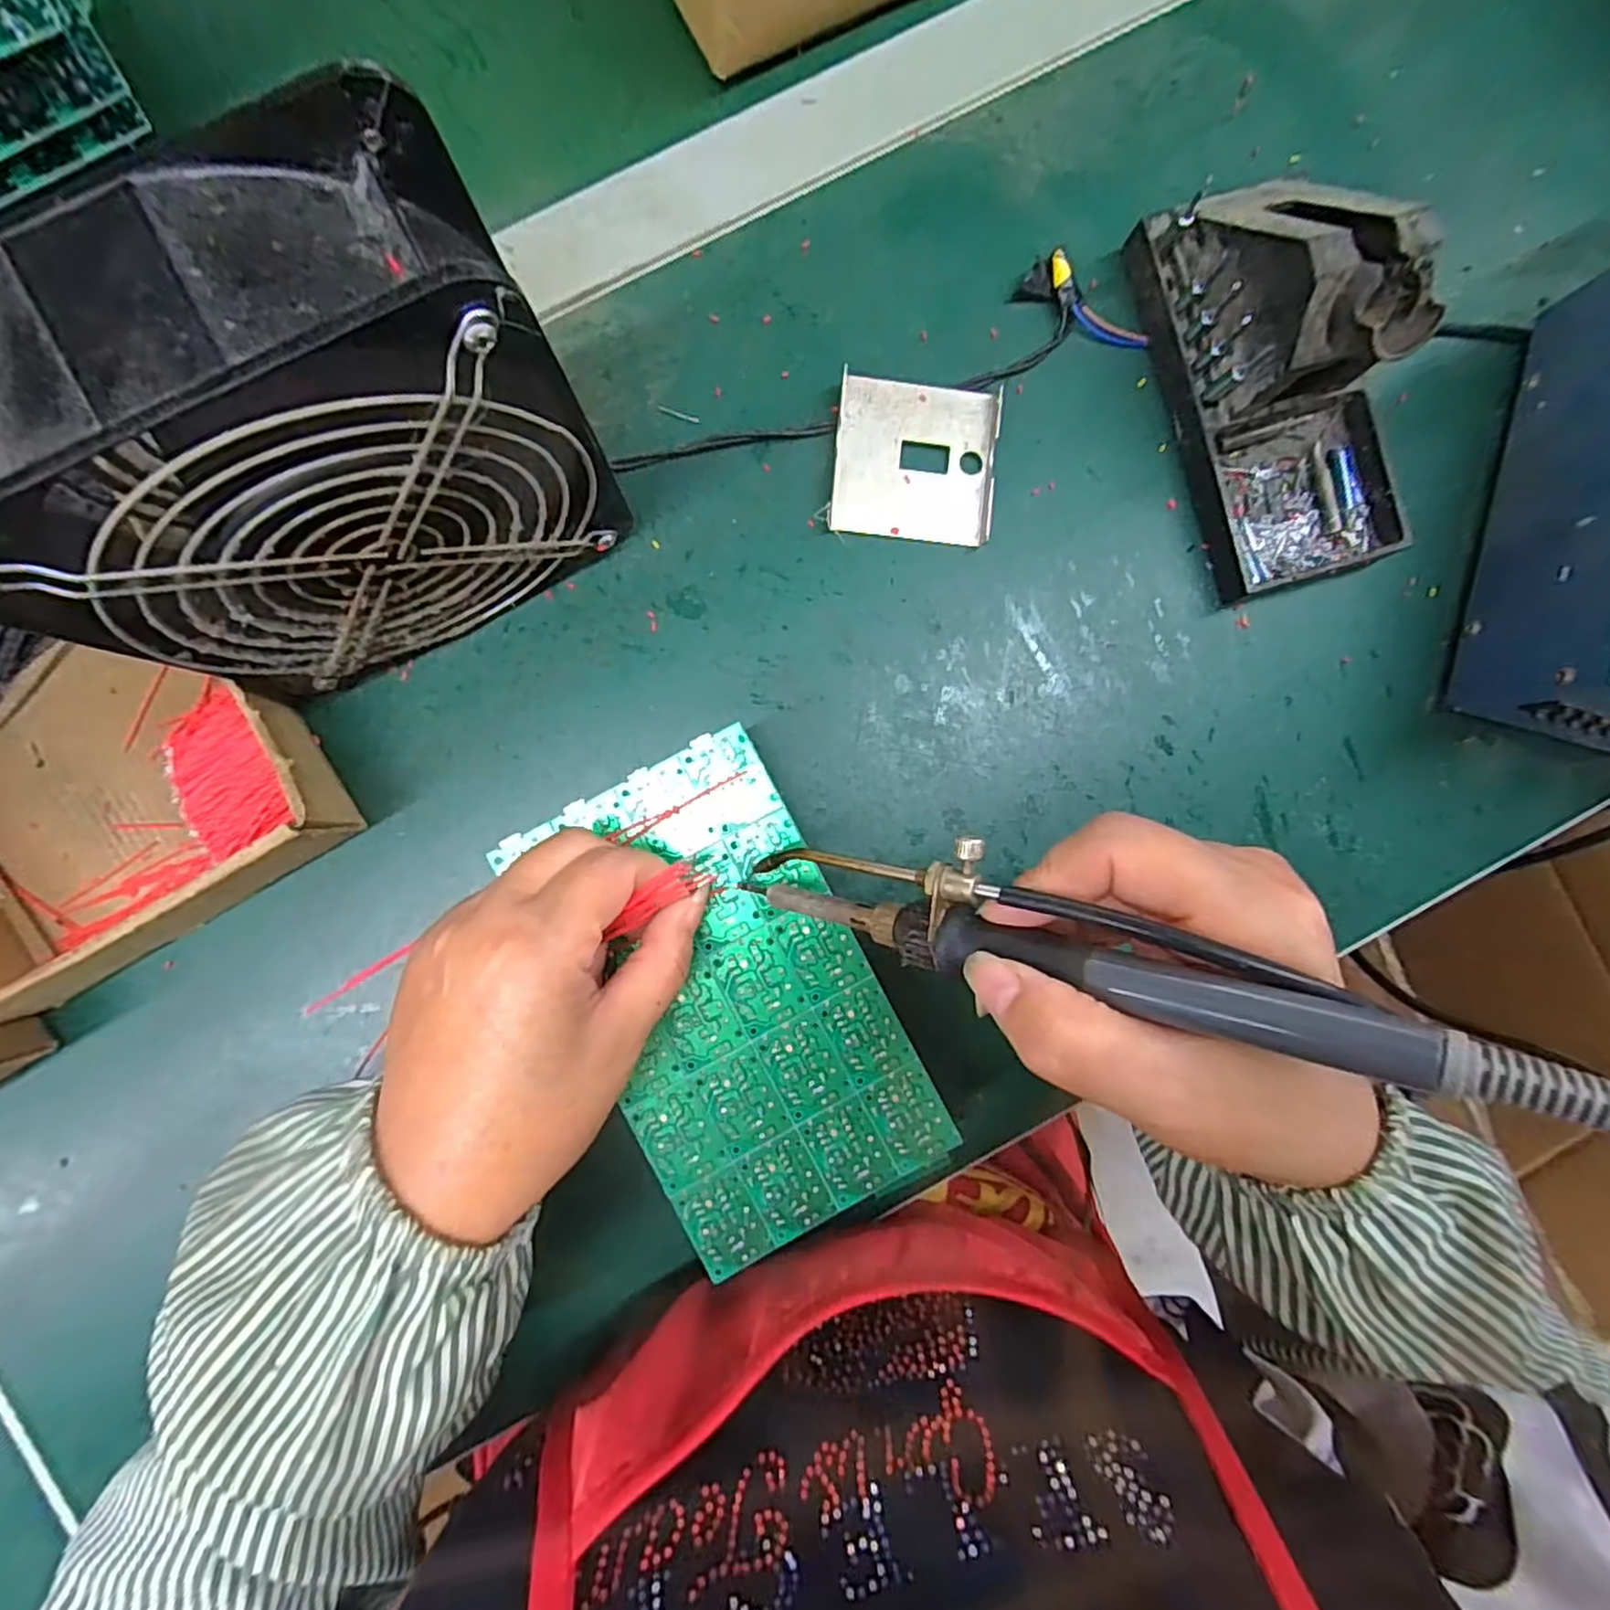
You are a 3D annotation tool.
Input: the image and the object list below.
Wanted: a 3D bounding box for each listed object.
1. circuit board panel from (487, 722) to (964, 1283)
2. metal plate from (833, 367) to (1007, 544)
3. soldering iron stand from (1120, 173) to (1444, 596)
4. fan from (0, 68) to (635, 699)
[{"bbox_3d":[-0.027,0.072,0.257,0.101,0.004,0.175,-28,91,-4],"label":"circuit board panel"},{"bbox_3d":[0.047,-0.147,0.300,0.068,0.010,0.065,5,89,-2],"label":"metal plate"},{"bbox_3d":[0.201,-0.177,0.279,0.078,0.073,0.158,-18,90,-3],"label":"soldering iron stand"},{"bbox_3d":[-0.143,-0.101,0.220,0.150,0.152,0.064,-28,89,-3],"label":"fan"}]

